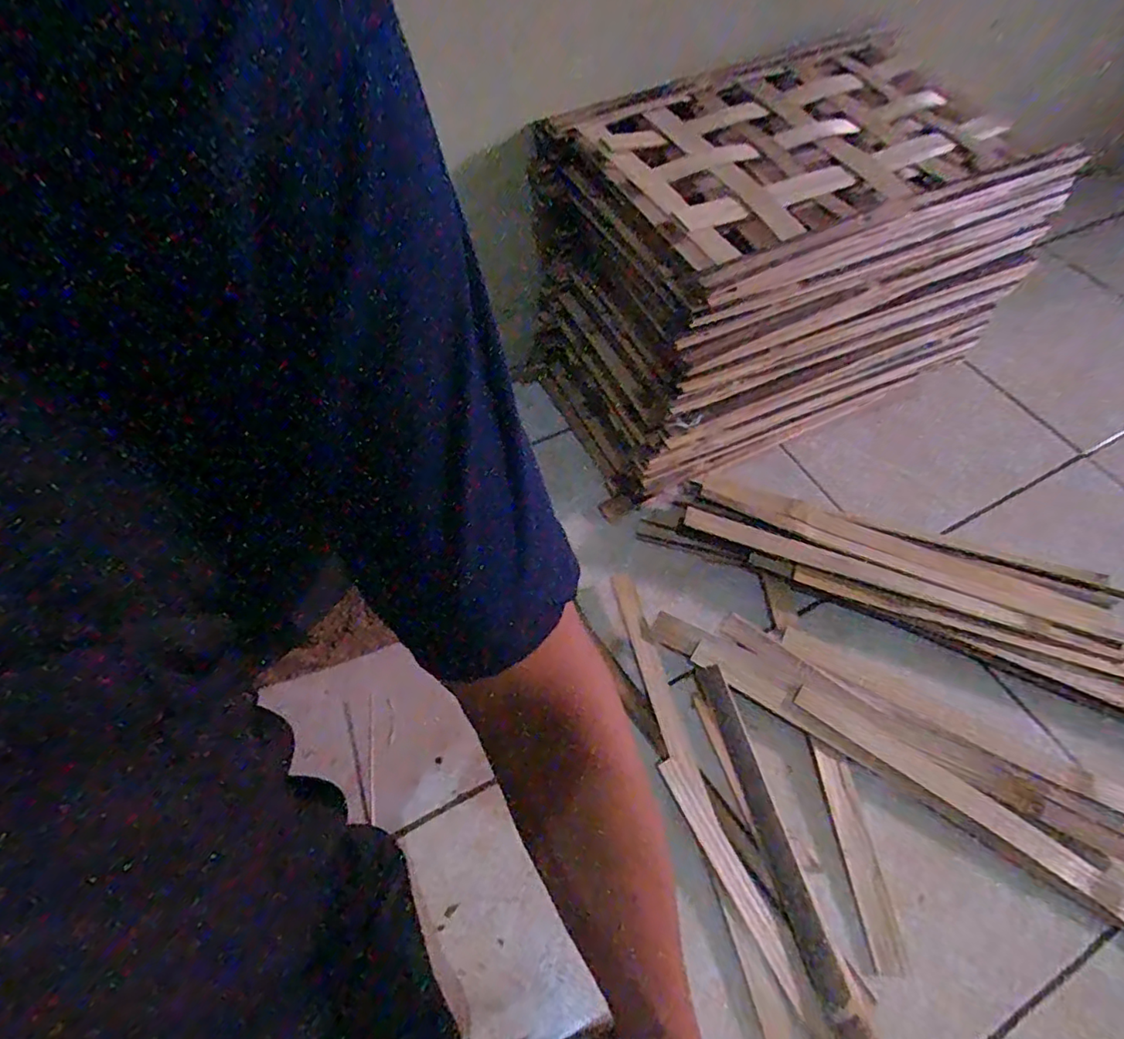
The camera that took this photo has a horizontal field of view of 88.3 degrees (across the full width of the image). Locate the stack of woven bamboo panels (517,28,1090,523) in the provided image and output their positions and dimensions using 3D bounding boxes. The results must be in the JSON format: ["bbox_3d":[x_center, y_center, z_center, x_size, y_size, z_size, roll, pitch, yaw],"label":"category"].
[{"bbox_3d":[0.200,-0.241,0.562,0.374,0.264,0.246,-23,61,-14],"label":"stack of woven bamboo panels"}]

